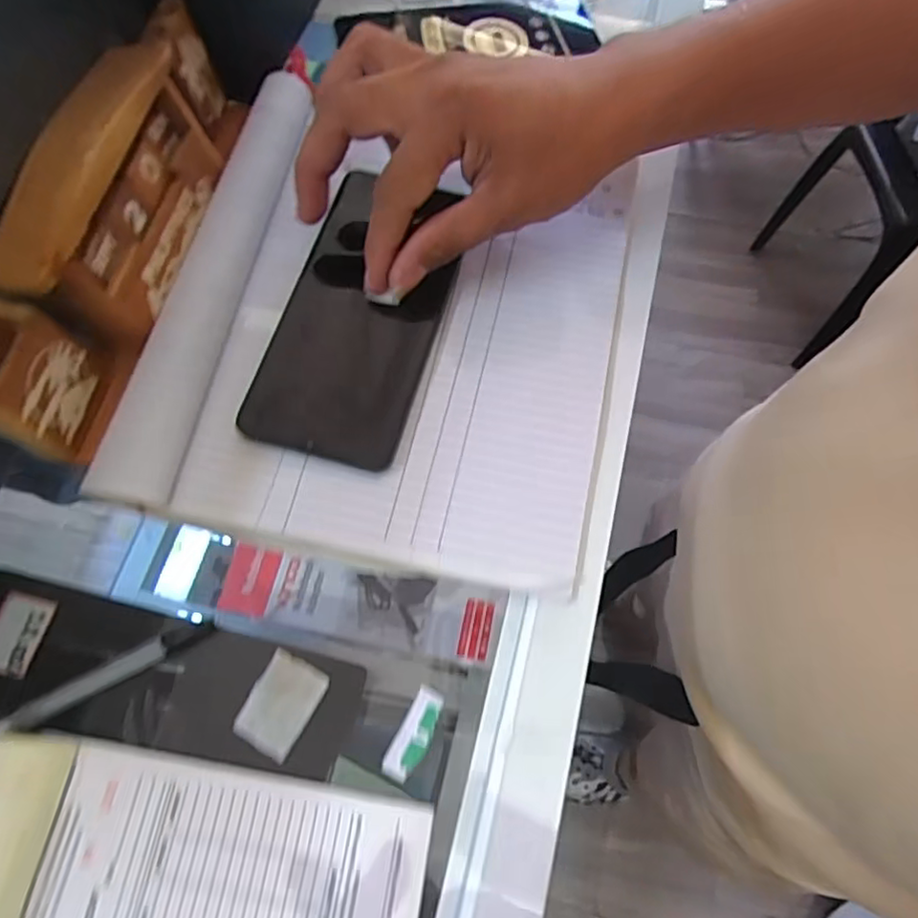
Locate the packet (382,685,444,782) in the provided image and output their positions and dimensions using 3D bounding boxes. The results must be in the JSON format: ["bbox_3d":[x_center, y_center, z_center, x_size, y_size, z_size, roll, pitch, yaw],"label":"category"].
[{"bbox_3d":[-0.018,0.111,0.255,0.013,0.006,0.035,25,71,11],"label":"packet"}]

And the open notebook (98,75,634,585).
[{"bbox_3d":[-0.036,-0.071,0.310,0.218,0.046,0.232,10,69,6],"label":"open notebook"}]

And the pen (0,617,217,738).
[{"bbox_3d":[-0.160,0.097,0.263,0.119,0.007,0.010,-27,70,-9],"label":"pen"}]

